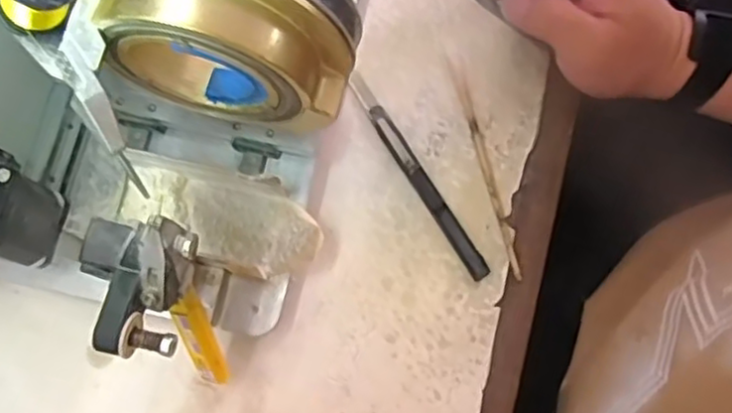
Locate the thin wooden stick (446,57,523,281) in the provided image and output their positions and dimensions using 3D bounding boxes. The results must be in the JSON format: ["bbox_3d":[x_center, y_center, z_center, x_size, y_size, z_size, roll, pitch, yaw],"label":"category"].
[{"bbox_3d":[0.075,-0.027,0.429,0.007,0.006,0.149,-14,78,-3],"label":"thin wooden stick"}]

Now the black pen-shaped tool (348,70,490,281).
[{"bbox_3d":[0.031,-0.021,0.427,0.013,0.004,0.151,-31,80,-6],"label":"black pen-shaped tool"}]

